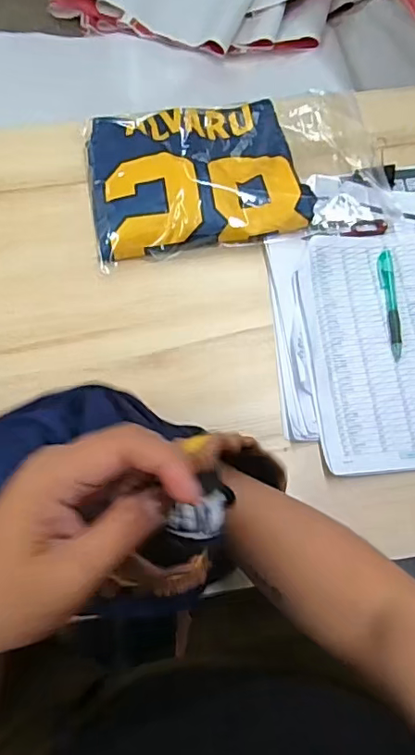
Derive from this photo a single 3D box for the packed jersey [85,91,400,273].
[{"bbox_3d":[0.039,-0.258,0.644,0.364,0.049,0.212,-9,67,-6],"label":"packed jersey"}]

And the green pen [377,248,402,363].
[{"bbox_3d":[0.211,-0.085,0.602,0.016,0.010,0.142,2,70,-2],"label":"green pen"}]

